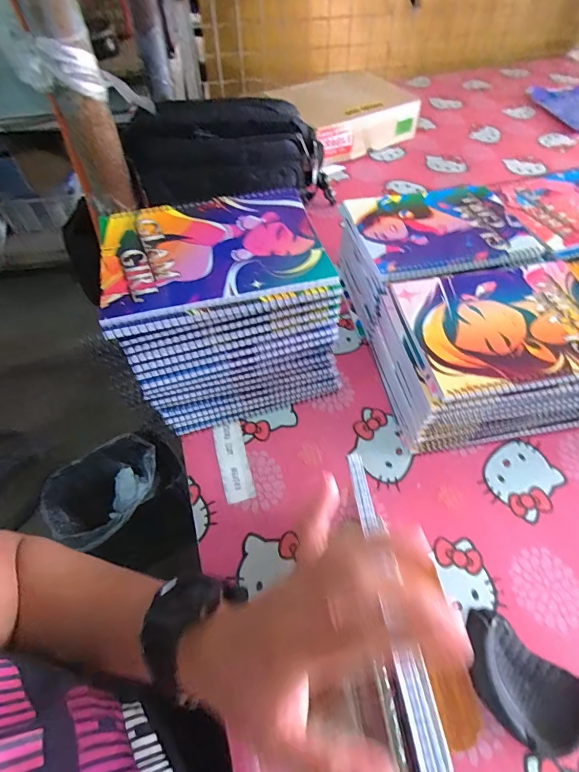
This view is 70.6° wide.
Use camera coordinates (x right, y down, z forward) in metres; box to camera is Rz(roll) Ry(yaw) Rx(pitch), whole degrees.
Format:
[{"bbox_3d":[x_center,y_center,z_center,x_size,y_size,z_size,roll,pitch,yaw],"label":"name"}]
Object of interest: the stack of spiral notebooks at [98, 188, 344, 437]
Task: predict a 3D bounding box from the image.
[{"bbox_3d":[-0.068,-0.072,0.444,0.196,0.186,0.142,-14,56,-10],"label":"stack of spiral notebooks"}]

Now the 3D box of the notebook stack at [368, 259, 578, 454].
[{"bbox_3d":[0.219,-0.031,0.454,0.212,0.119,0.157,-8,55,-5],"label":"notebook stack"}]

